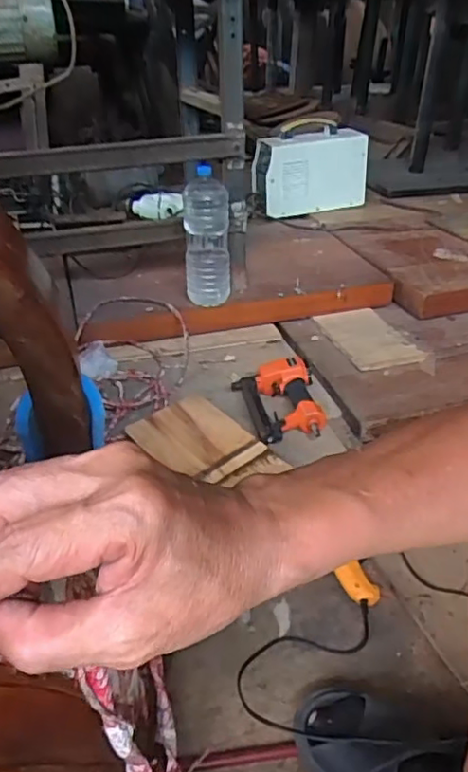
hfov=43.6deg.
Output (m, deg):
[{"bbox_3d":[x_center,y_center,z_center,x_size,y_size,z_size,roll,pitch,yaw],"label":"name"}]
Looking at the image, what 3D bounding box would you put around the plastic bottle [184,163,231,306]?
[{"bbox_3d":[-0.060,-0.334,1.336,0.104,0.271,0.086,-1,34,-3],"label":"plastic bottle"}]

